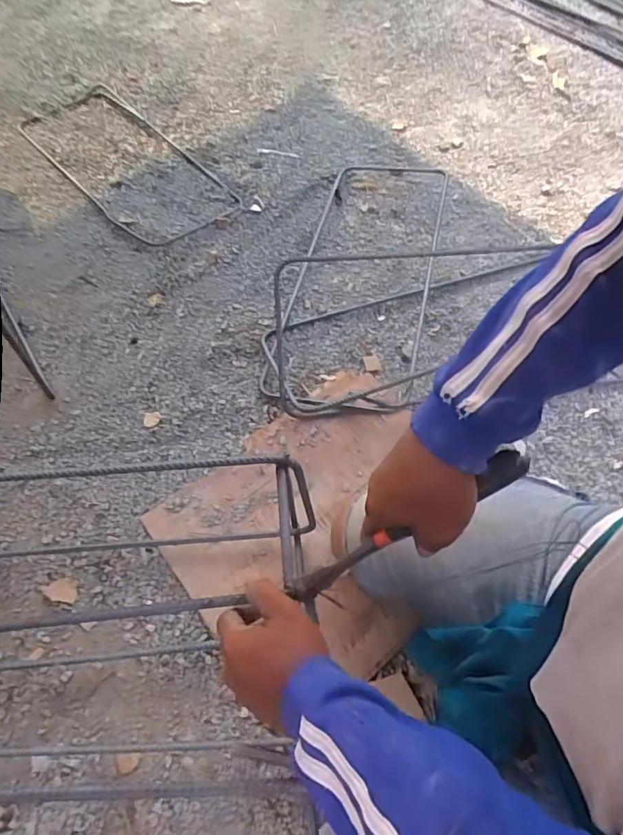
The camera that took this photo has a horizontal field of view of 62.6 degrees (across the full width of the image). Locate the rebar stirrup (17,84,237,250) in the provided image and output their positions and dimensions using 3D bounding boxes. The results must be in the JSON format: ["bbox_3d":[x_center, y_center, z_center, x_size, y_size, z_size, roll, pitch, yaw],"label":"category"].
[{"bbox_3d":[-0.456,-0.632,1.250,0.274,0.027,0.614,-38,67,-21],"label":"rebar stirrup"}]

